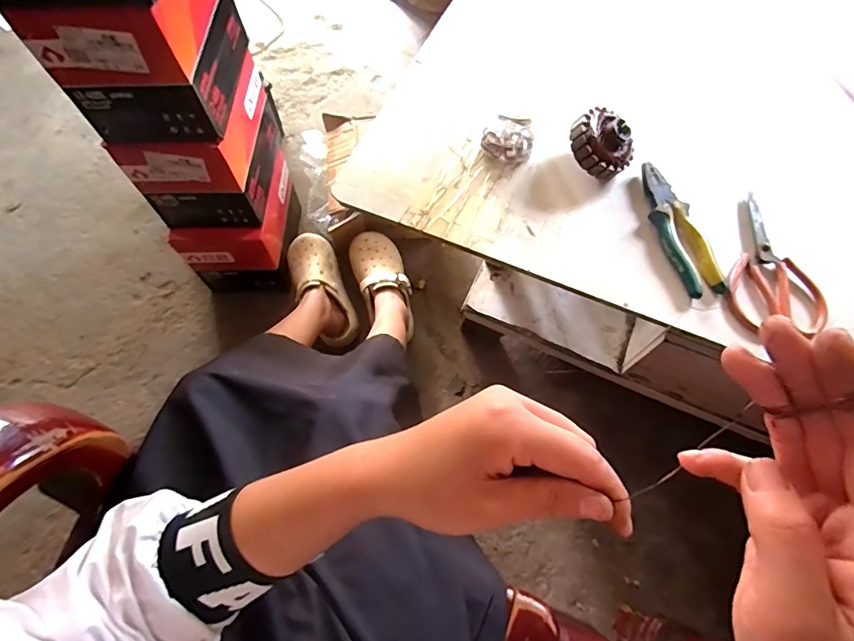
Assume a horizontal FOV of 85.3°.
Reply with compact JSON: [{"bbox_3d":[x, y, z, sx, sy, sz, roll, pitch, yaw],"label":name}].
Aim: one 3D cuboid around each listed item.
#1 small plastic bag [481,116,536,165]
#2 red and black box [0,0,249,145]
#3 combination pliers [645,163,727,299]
[{"bbox_3d":[0.112,-0.248,0.637,0.068,0.021,0.065,13,68,6],"label":"small plastic bag"},{"bbox_3d":[-0.393,-0.413,0.660,0.189,0.192,0.237,-1,67,0],"label":"red and black box"},{"bbox_3d":[0.310,-0.116,0.577,0.049,0.023,0.185,-12,67,-4],"label":"combination pliers"}]

